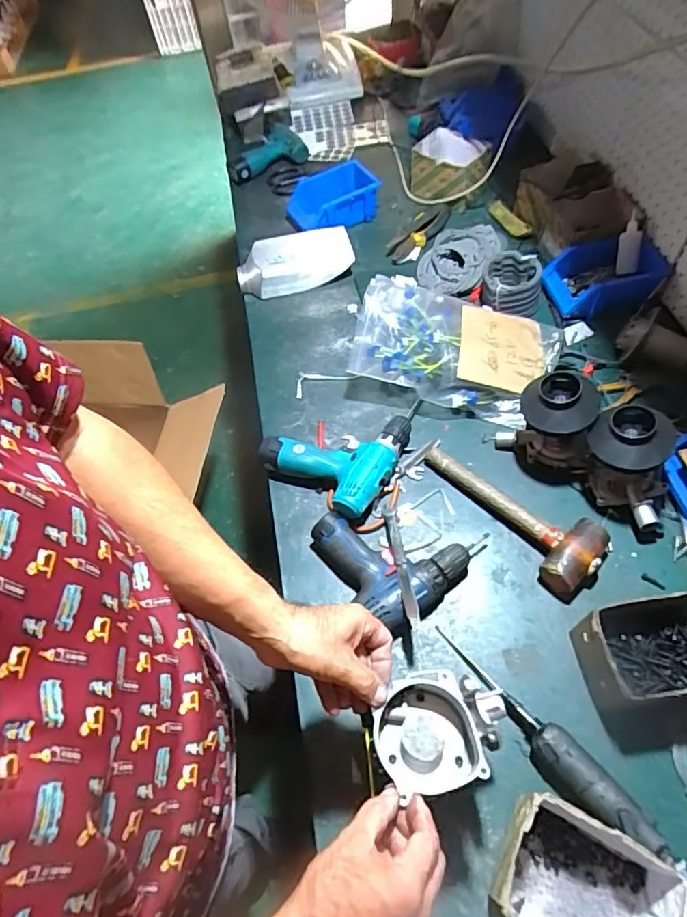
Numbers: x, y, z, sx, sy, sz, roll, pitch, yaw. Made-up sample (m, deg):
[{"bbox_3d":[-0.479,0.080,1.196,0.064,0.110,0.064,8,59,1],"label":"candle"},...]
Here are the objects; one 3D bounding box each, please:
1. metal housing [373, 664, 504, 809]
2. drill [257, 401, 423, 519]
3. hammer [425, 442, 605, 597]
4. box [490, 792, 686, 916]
[{"bbox_3d":[0.096,0.259,0.512,0.130,0.048,0.100,-12,66,-3],"label":"metal housing"},{"bbox_3d":[-0.001,-0.035,0.831,0.197,0.078,0.225,28,70,14],"label":"drill"},{"bbox_3d":[0.237,0.063,0.749,0.103,0.058,0.282,-40,70,-14],"label":"hammer"},{"bbox_3d":[0.229,0.411,0.515,0.156,0.107,0.118,23,69,12],"label":"box"}]

